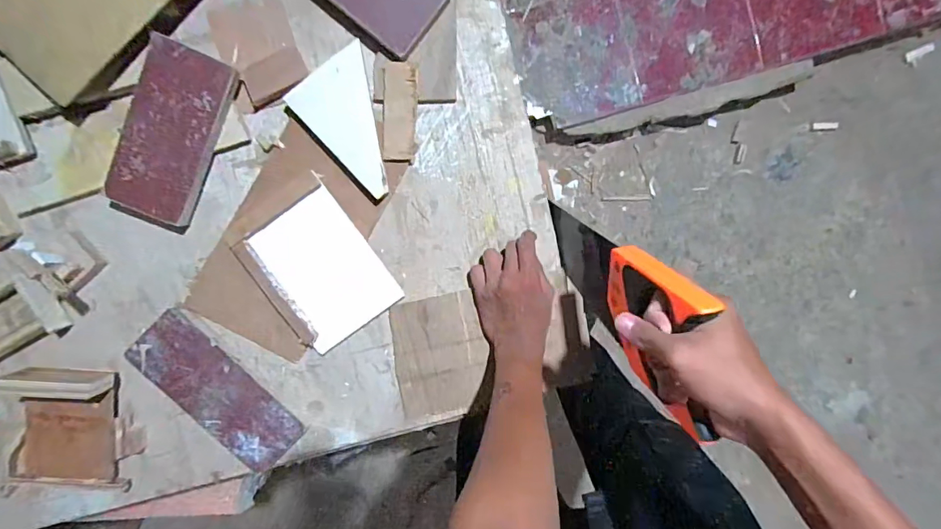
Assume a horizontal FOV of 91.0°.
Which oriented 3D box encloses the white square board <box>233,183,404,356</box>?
[{"bbox_3d":[-0.184,0.010,0.564,0.130,0.022,0.166,-34,95,4],"label":"white square board"}]

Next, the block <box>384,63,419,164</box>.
[{"bbox_3d":[-0.082,-0.180,0.548,0.039,0.012,0.115,2,96,0],"label":"block"}]

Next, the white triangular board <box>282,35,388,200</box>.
[{"bbox_3d":[-0.124,-0.163,0.530,0.100,0.019,0.147,-40,94,4],"label":"white triangular board"}]

